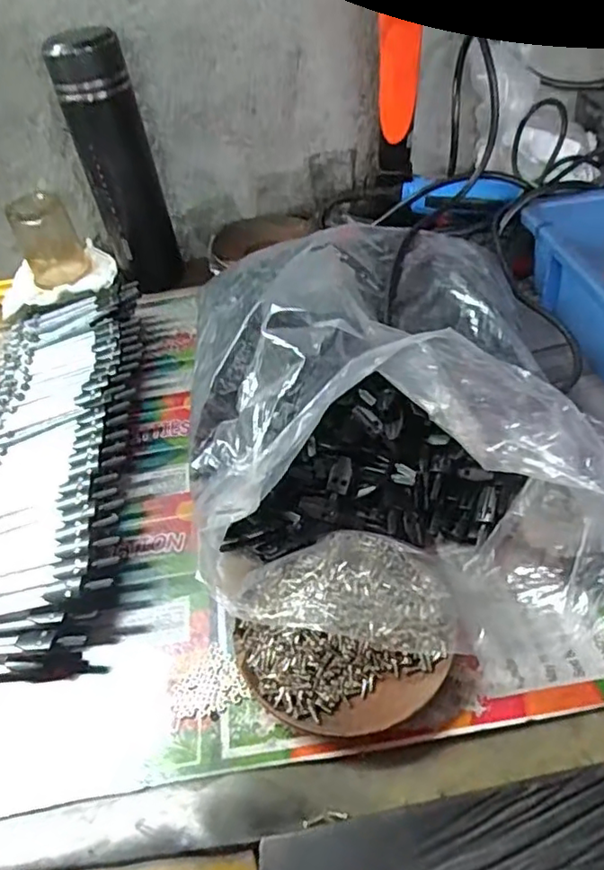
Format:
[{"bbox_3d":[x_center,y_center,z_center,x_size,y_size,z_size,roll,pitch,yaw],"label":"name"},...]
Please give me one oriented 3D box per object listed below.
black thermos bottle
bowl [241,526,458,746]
[{"bbox_3d":[-0.169,-0.248,0.571,0.065,0.224,0.055,-13,46,-5],"label":"black thermos bottle"},{"bbox_3d":[0.026,0.101,0.317,0.111,0.030,0.101,-4,46,4],"label":"bowl"}]

